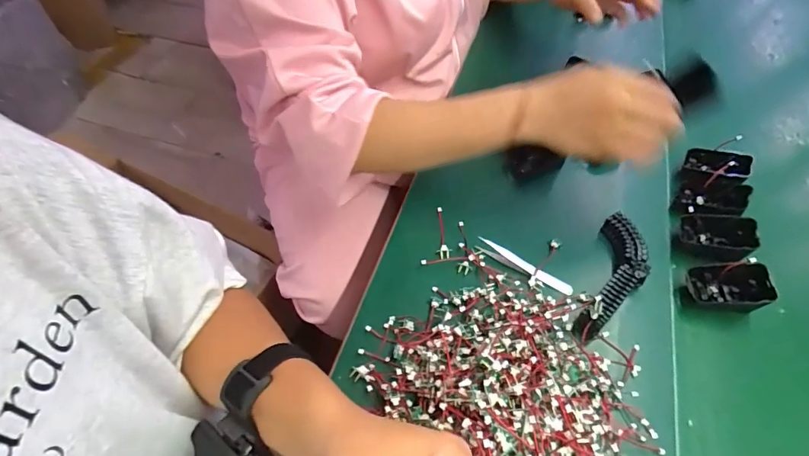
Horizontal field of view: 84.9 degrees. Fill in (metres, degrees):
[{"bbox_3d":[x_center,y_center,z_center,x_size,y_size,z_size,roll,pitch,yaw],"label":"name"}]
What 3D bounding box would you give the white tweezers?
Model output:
[{"bbox_3d":[0.123,0.039,0.457,0.104,0.004,0.018,31,59,21],"label":"white tweezers"}]

